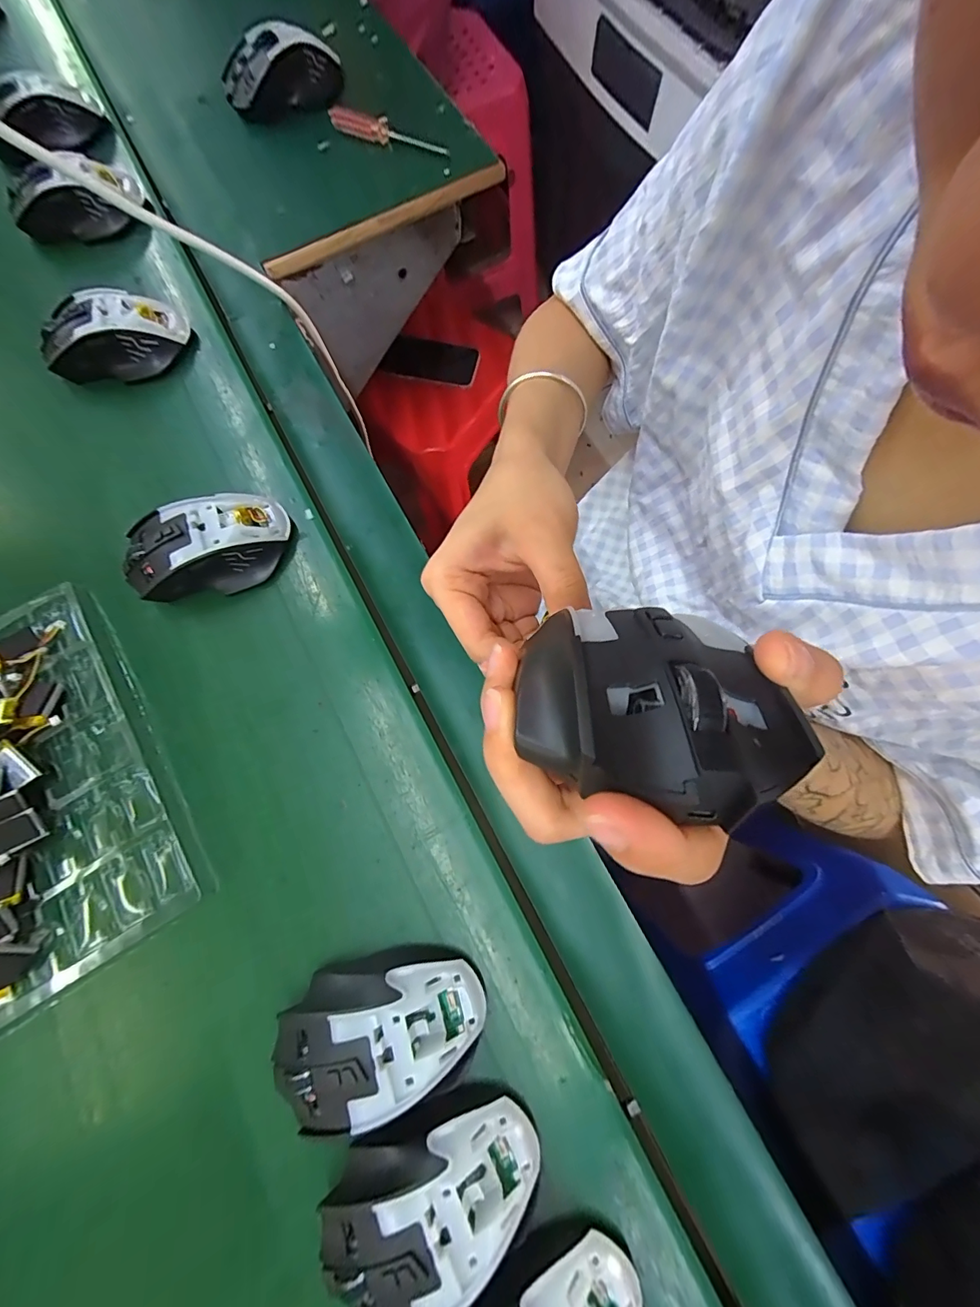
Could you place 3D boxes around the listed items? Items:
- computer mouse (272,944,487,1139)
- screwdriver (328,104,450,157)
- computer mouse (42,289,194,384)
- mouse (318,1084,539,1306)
[{"bbox_3d":[-0.061,0.207,0.244,0.114,0.037,0.071,-20,76,-4],"label":"computer mouse"},{"bbox_3d":[-0.097,-0.497,0.424,0.115,0.019,0.014,21,77,7],"label":"screwdriver"},{"bbox_3d":[-0.310,-0.261,0.367,0.105,0.039,0.057,-22,76,-4],"label":"computer mouse"},{"bbox_3d":[-0.033,0.275,0.228,0.113,0.038,0.072,-32,77,-7],"label":"mouse"}]

